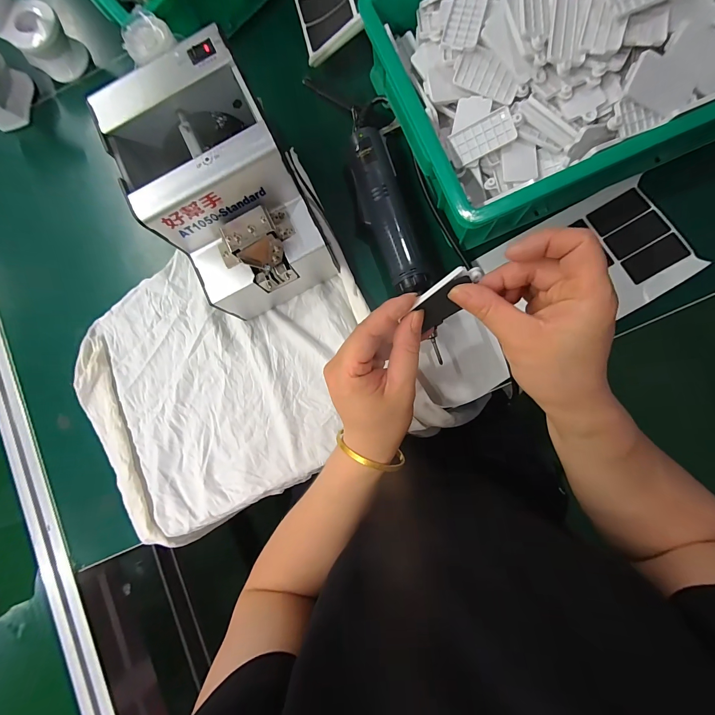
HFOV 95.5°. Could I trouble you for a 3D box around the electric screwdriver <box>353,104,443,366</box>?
[{"bbox_3d":[0.032,-0.136,0.356,0.049,0.035,0.285,-16,83,7],"label":"electric screwdriver"}]

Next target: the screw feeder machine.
[{"bbox_3d":[-0.120,-0.153,0.319,0.135,0.141,0.175,-25,83,5],"label":"screw feeder machine"}]

